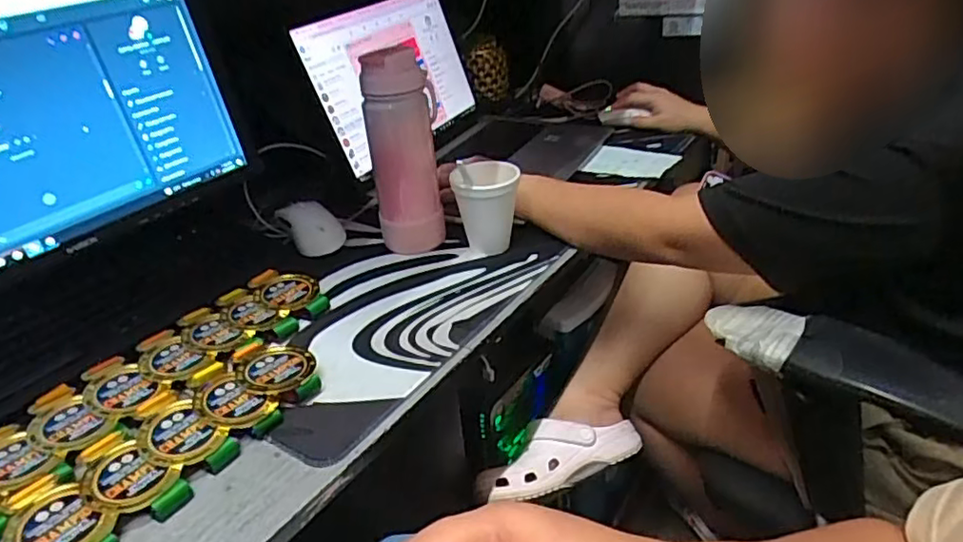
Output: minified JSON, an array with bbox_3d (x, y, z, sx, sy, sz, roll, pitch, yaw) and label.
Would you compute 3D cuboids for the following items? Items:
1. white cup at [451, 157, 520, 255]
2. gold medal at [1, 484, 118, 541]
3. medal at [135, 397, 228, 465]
[{"bbox_3d":[0.005,-0.075,0.712,0.067,0.097,0.071,-4,31,2],"label":"white cup"},{"bbox_3d":[-0.285,0.173,0.417,0.063,0.004,0.053,21,39,21],"label":"gold medal"},{"bbox_3d":[-0.235,0.126,0.482,0.063,0.005,0.051,27,43,27],"label":"medal"}]

